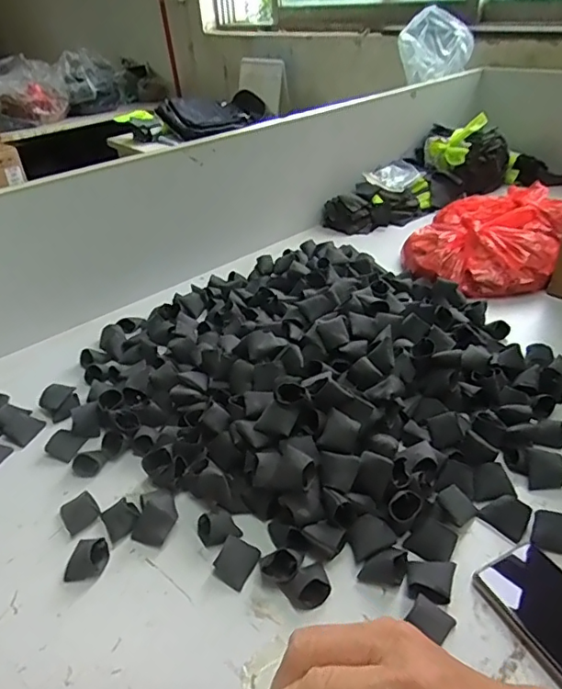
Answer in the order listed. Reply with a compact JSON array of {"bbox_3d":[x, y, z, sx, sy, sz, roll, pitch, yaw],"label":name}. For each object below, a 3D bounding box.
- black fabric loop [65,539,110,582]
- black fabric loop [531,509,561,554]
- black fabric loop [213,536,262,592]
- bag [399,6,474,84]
[{"bbox_3d":[-0.191,0.209,0.519,0.038,0.017,0.044,-3,35,2],"label":"black fabric loop"},{"bbox_3d":[0.265,0.182,0.504,0.042,0.027,0.030,13,38,23],"label":"black fabric loop"},{"bbox_3d":[-0.043,0.208,0.505,0.033,0.017,0.043,14,39,24],"label":"black fabric loop"},{"bbox_3d":[0.362,-0.707,1.239,0.166,0.149,0.114,11,37,21],"label":"bag"}]

